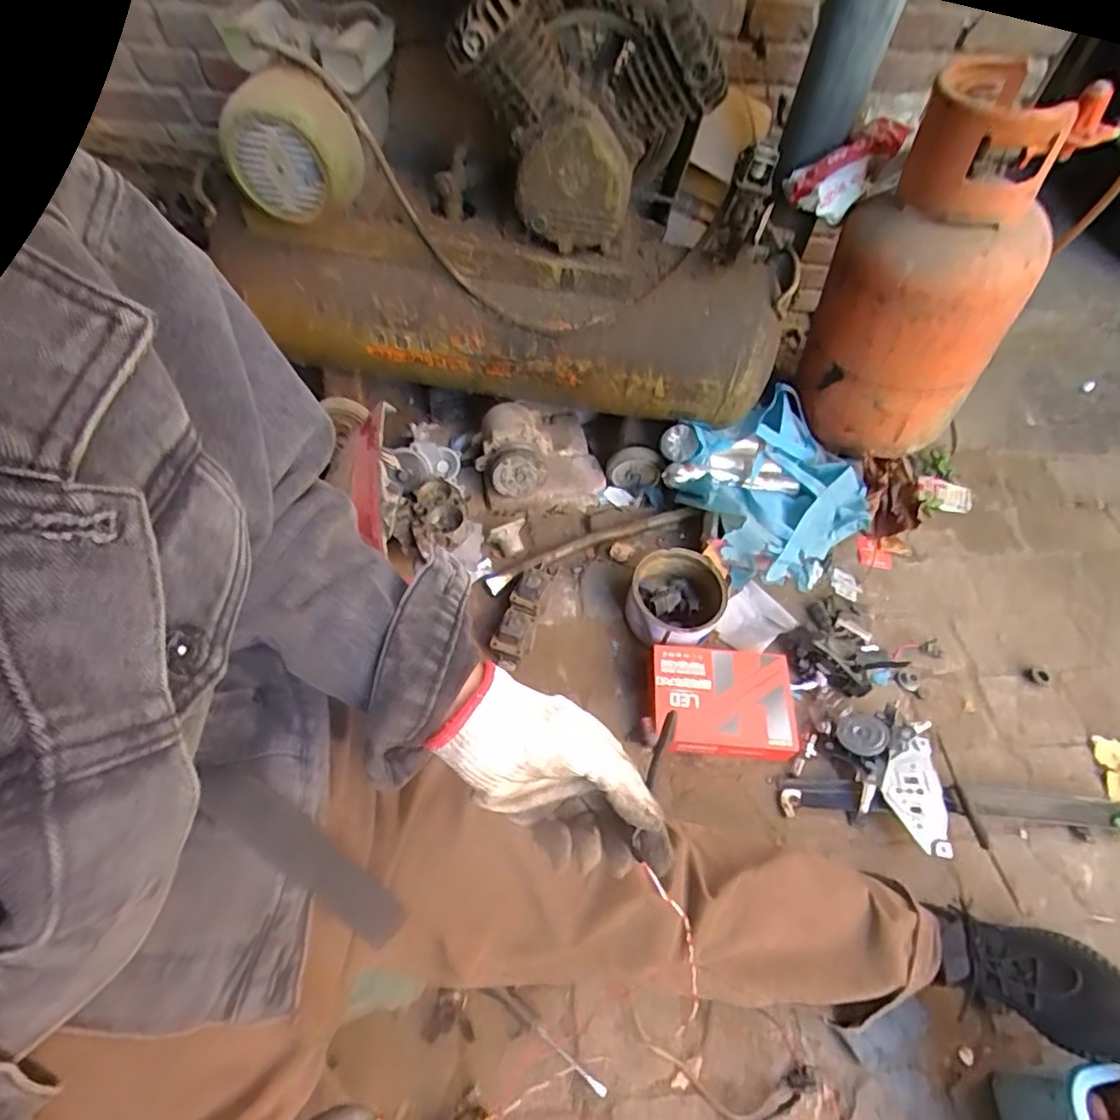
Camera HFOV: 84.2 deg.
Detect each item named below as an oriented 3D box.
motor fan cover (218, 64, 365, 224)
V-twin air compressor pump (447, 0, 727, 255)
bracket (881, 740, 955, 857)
[{"bbox_3d":[-0.336,-0.513,0.775,0.145,0.141,0.088,14,56,7],"label":"motor fan cover"},{"bbox_3d":[0.044,-0.563,0.783,0.275,0.270,0.188,9,52,7],"label":"V-twin air compressor pump"},{"bbox_3d":[0.490,0.323,0.855,0.079,0.018,0.153,6,59,3],"label":"bracket"}]

